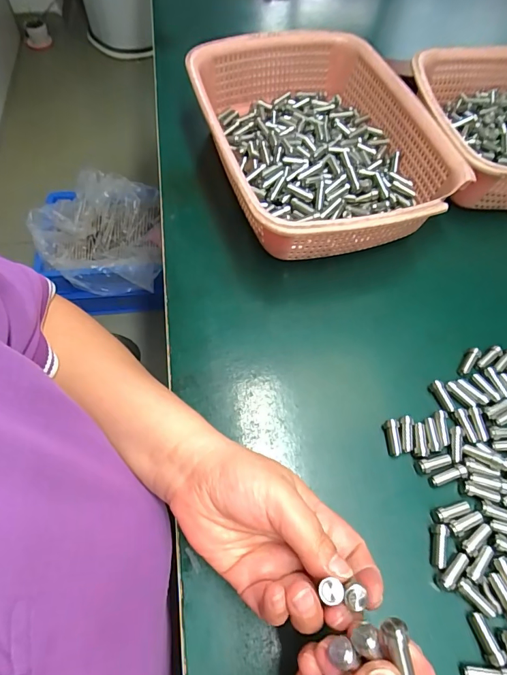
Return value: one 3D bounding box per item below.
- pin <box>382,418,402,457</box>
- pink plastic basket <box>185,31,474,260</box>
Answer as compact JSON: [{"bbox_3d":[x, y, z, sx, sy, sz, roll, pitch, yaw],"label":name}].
[{"bbox_3d":[0.108,0.078,0.310,0.010,0.009,0.027,-2,75,-4],"label":"pin"},{"bbox_3d":[0.064,-0.199,0.420,0.216,0.079,0.288,-16,63,-11],"label":"pink plastic basket"}]

